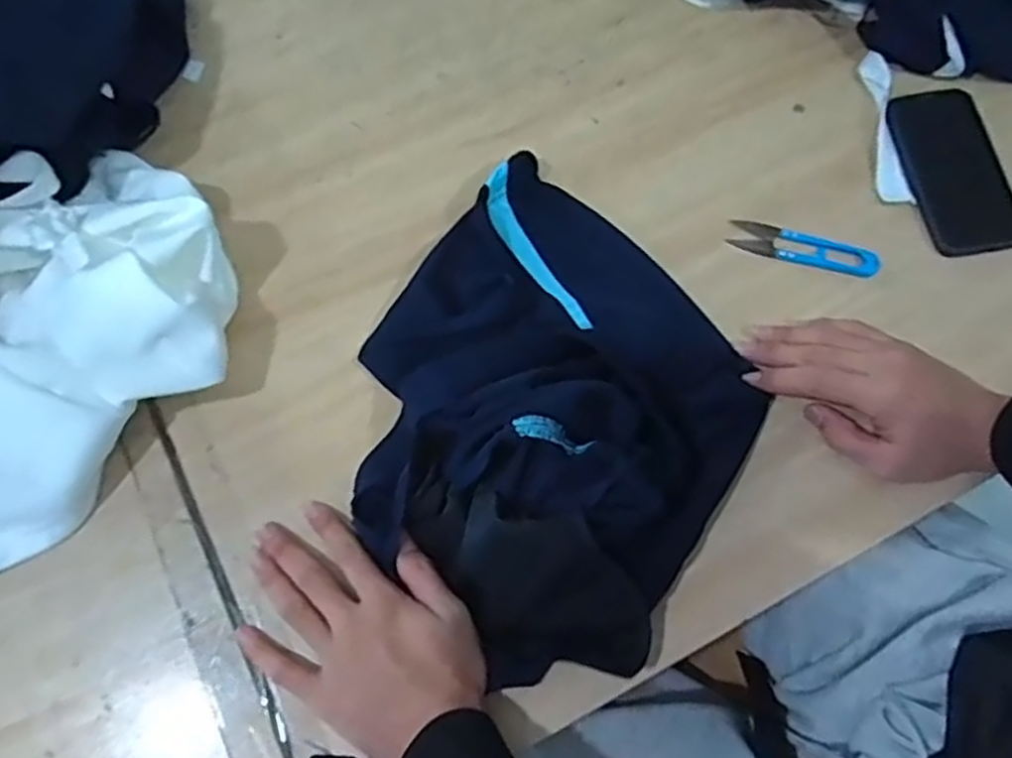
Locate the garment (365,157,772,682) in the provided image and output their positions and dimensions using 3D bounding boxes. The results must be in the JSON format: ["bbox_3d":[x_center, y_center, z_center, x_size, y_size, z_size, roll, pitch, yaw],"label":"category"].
[{"bbox_3d":[0.028,0.012,0.542,0.291,0.077,0.311,-40,74,-13],"label":"garment"}]

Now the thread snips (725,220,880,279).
[{"bbox_3d":[0.241,-0.106,0.621,0.117,0.005,0.028,16,71,6],"label":"thread snips"}]

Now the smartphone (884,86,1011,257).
[{"bbox_3d":[0.375,-0.175,0.641,0.088,0.012,0.151,-7,70,-2],"label":"smartphone"}]

